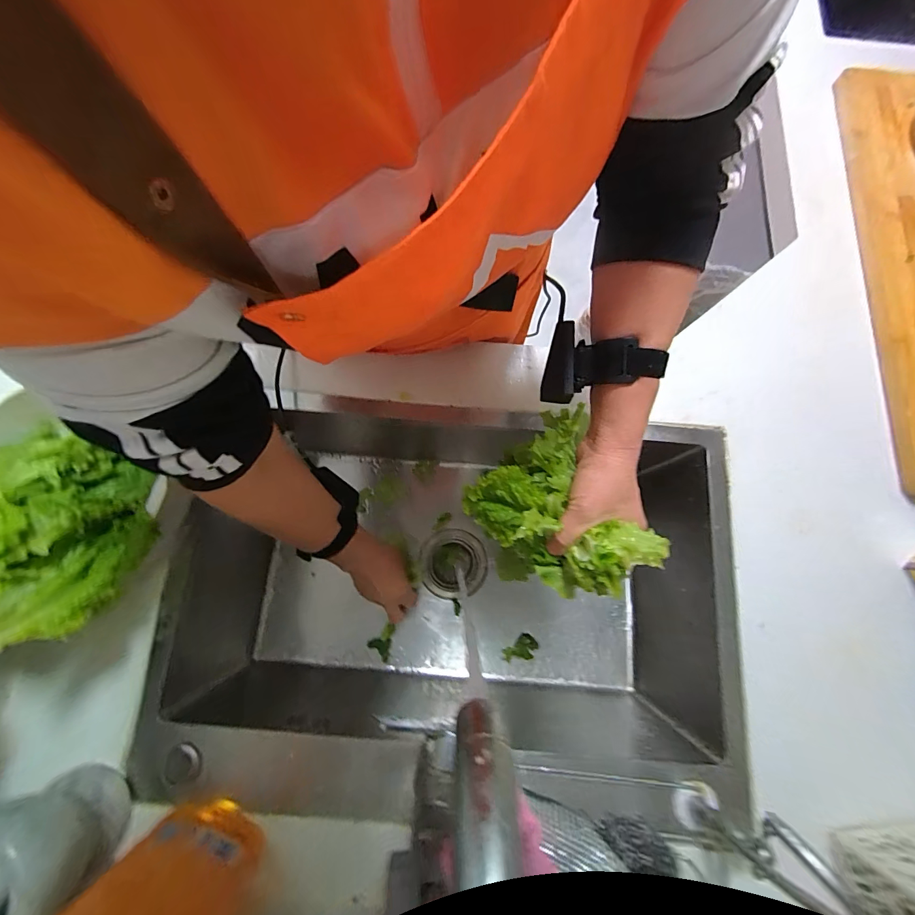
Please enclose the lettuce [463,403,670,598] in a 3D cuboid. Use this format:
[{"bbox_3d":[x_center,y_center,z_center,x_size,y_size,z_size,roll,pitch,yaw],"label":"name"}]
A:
[{"bbox_3d":[0.087,0.048,0.367,0.130,0.087,0.161,-22,79,-7],"label":"lettuce"}]

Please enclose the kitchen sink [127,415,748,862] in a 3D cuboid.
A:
[{"bbox_3d":[-0.016,0.184,0.560,0.638,0.244,0.443,6,77,0],"label":"kitchen sink"}]

